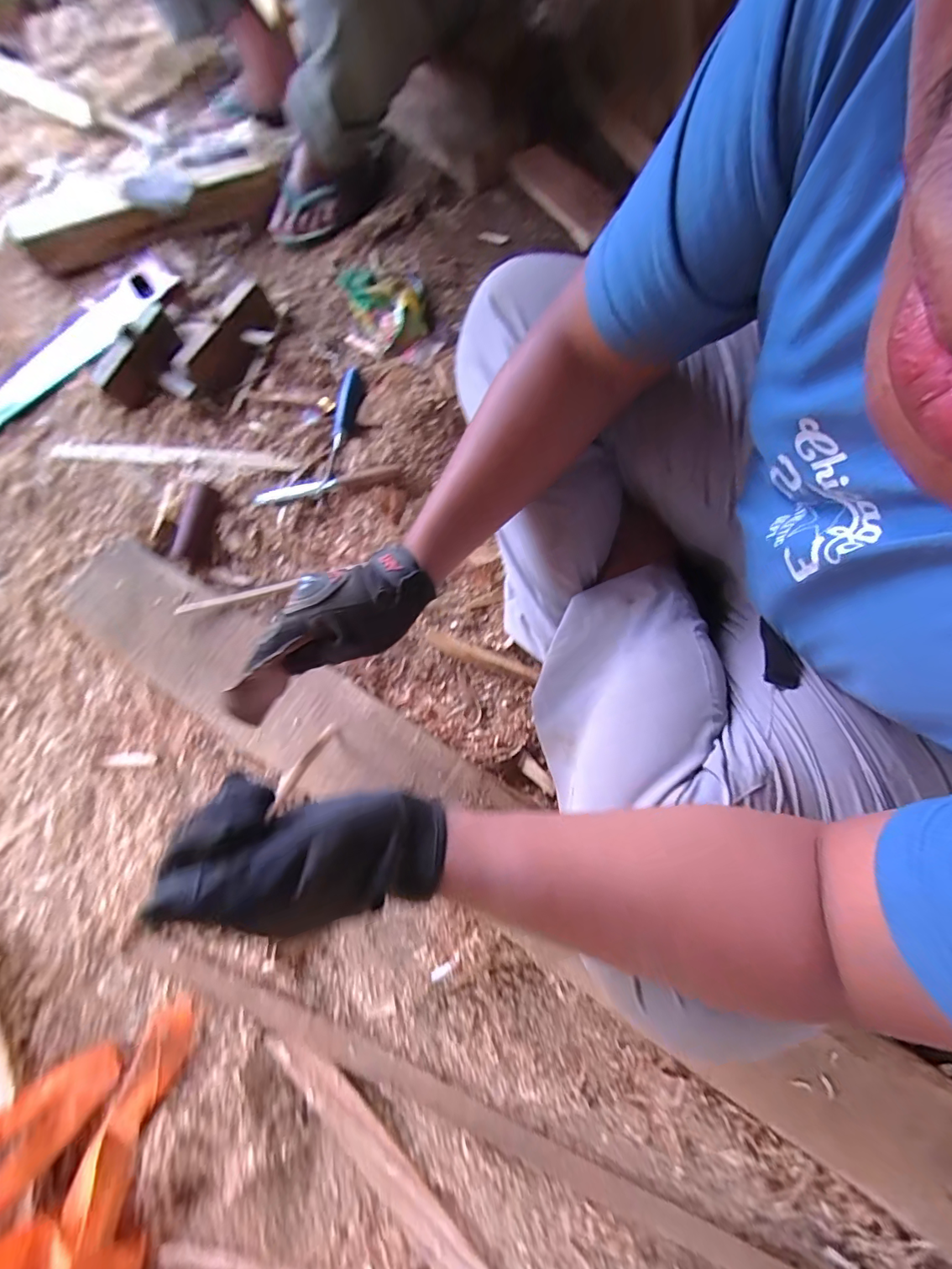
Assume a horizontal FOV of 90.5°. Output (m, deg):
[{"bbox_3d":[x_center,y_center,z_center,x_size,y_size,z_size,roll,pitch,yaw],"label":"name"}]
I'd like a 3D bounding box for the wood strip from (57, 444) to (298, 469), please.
[{"bbox_3d":[-0.429,-0.252,0.669,0.353,0.011,0.027,4,74,0],"label":"wood strip"}]

